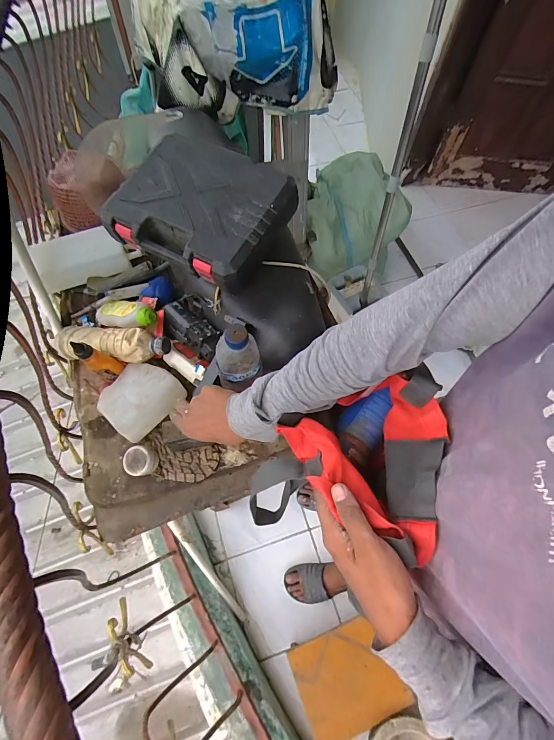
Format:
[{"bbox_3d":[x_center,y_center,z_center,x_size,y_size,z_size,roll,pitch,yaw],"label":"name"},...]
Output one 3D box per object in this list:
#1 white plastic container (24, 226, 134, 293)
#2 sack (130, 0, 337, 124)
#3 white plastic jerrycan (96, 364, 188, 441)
[{"bbox_3d":[-0.422,-0.245,0.758,0.178,0.066,0.094,-22,67,-12],"label":"white plastic container"},{"bbox_3d":[-0.112,-0.898,0.926,0.476,0.218,0.449,-17,66,-10],"label":"sack"},{"bbox_3d":[-0.240,0.045,0.613,0.119,0.036,0.124,38,69,15],"label":"white plastic jerrycan"}]

